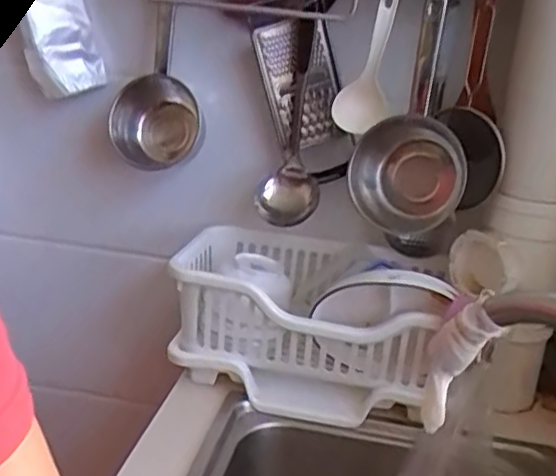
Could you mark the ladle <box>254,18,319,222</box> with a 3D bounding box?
[{"bbox_3d":[0.023,-0.169,0.976,0.092,0.284,0.130,5,19,2],"label":"ladle"}]

